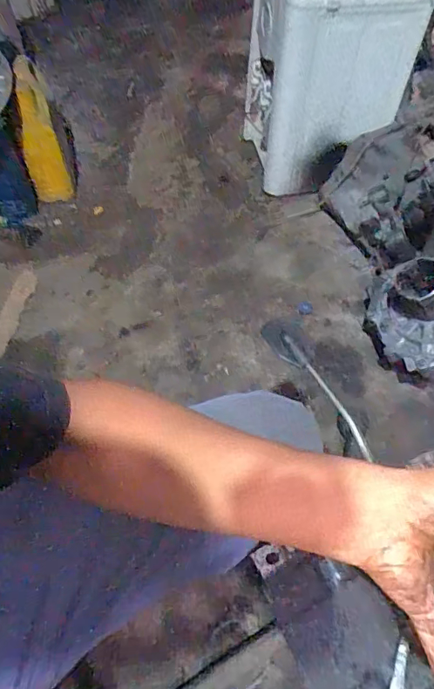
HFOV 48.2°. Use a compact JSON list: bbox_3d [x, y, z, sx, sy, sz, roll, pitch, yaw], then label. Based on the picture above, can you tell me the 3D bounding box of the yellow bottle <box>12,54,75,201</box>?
[{"bbox_3d":[-0.407,-0.477,1.117,0.086,0.306,0.062,-11,57,-10],"label":"yellow bottle"}]

